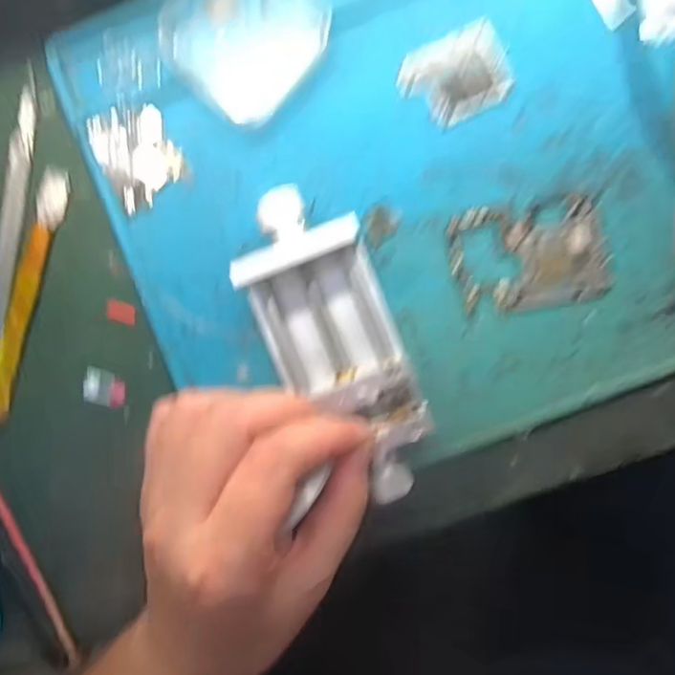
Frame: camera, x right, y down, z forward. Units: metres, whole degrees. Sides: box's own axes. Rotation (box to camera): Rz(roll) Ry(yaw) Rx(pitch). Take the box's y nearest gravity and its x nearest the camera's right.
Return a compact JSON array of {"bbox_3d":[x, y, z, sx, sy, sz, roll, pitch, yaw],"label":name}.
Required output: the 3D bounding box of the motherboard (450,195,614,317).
[{"bbox_3d":[0.089,-0.038,0.287,0.071,0.005,0.048,-8,92,3],"label":"motherboard"}]

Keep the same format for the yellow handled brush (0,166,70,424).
[{"bbox_3d":[-0.152,-0.021,0.304,0.014,0.004,0.124,16,93,2],"label":"yellow handled brush"}]

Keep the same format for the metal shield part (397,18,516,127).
[{"bbox_3d":[0.055,-0.120,0.287,0.048,0.008,0.037,-27,91,4],"label":"metal shield part"}]

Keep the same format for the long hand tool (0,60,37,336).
[{"bbox_3d":[-0.158,-0.060,0.302,0.011,0.004,0.132,11,93,2],"label":"long hand tool"}]

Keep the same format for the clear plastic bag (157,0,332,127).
[{"bbox_3d":[-0.043,-0.145,0.287,0.069,0.007,0.072,40,94,0],"label":"clear plastic bag"}]

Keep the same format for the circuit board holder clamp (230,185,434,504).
[{"bbox_3d":[0.001,0.002,0.279,0.057,0.029,0.139,-27,86,4],"label":"circuit board holder clamp"}]

